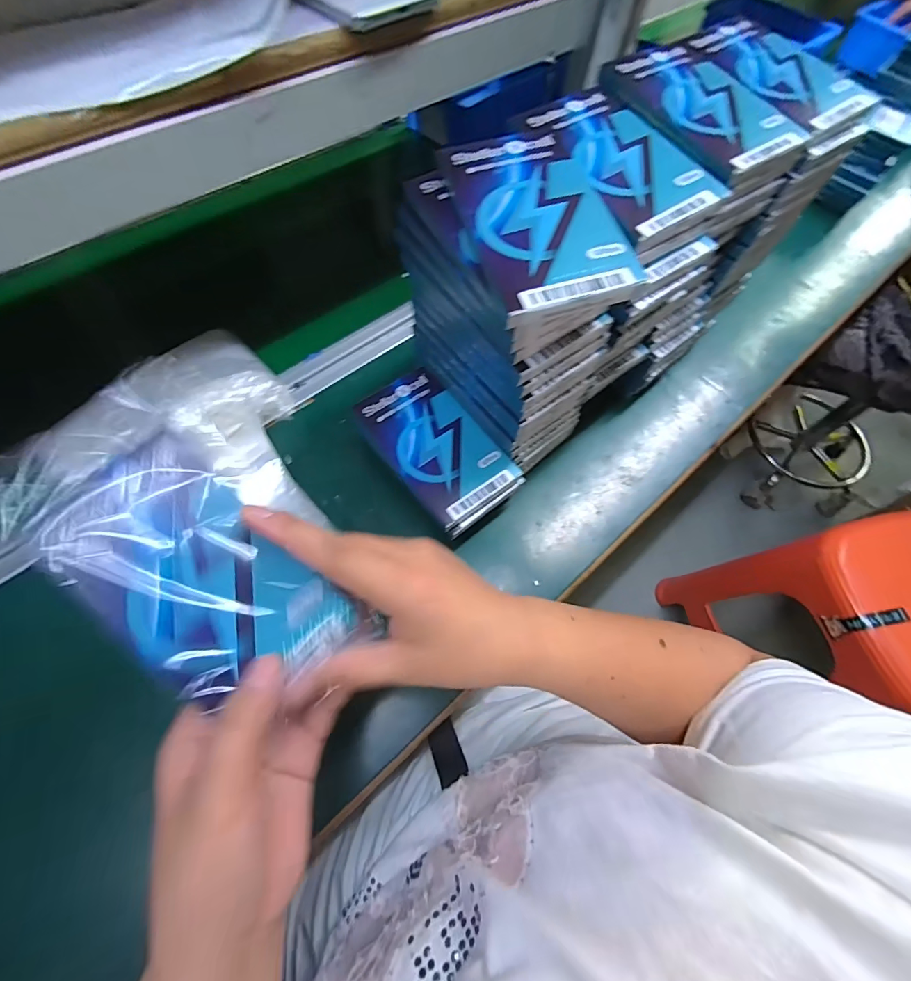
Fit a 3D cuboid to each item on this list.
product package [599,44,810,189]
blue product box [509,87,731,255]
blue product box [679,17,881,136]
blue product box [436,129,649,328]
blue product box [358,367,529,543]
[{"bbox_3d":[0.170,-0.267,0.304,0.086,0.014,0.130,-30,69,-16],"label":"product package"},{"bbox_3d":[0.104,-0.217,0.287,0.076,0.017,0.134,-31,70,-17],"label":"blue product box"},{"bbox_3d":[0.237,-0.312,0.323,0.080,0.012,0.129,-29,69,-16],"label":"blue product box"},{"bbox_3d":[0.045,-0.153,0.245,0.076,0.016,0.133,-15,66,-10],"label":"blue product box"},{"bbox_3d":[-0.016,-0.035,0.360,0.079,0.022,0.133,-37,71,-19],"label":"blue product box"}]

